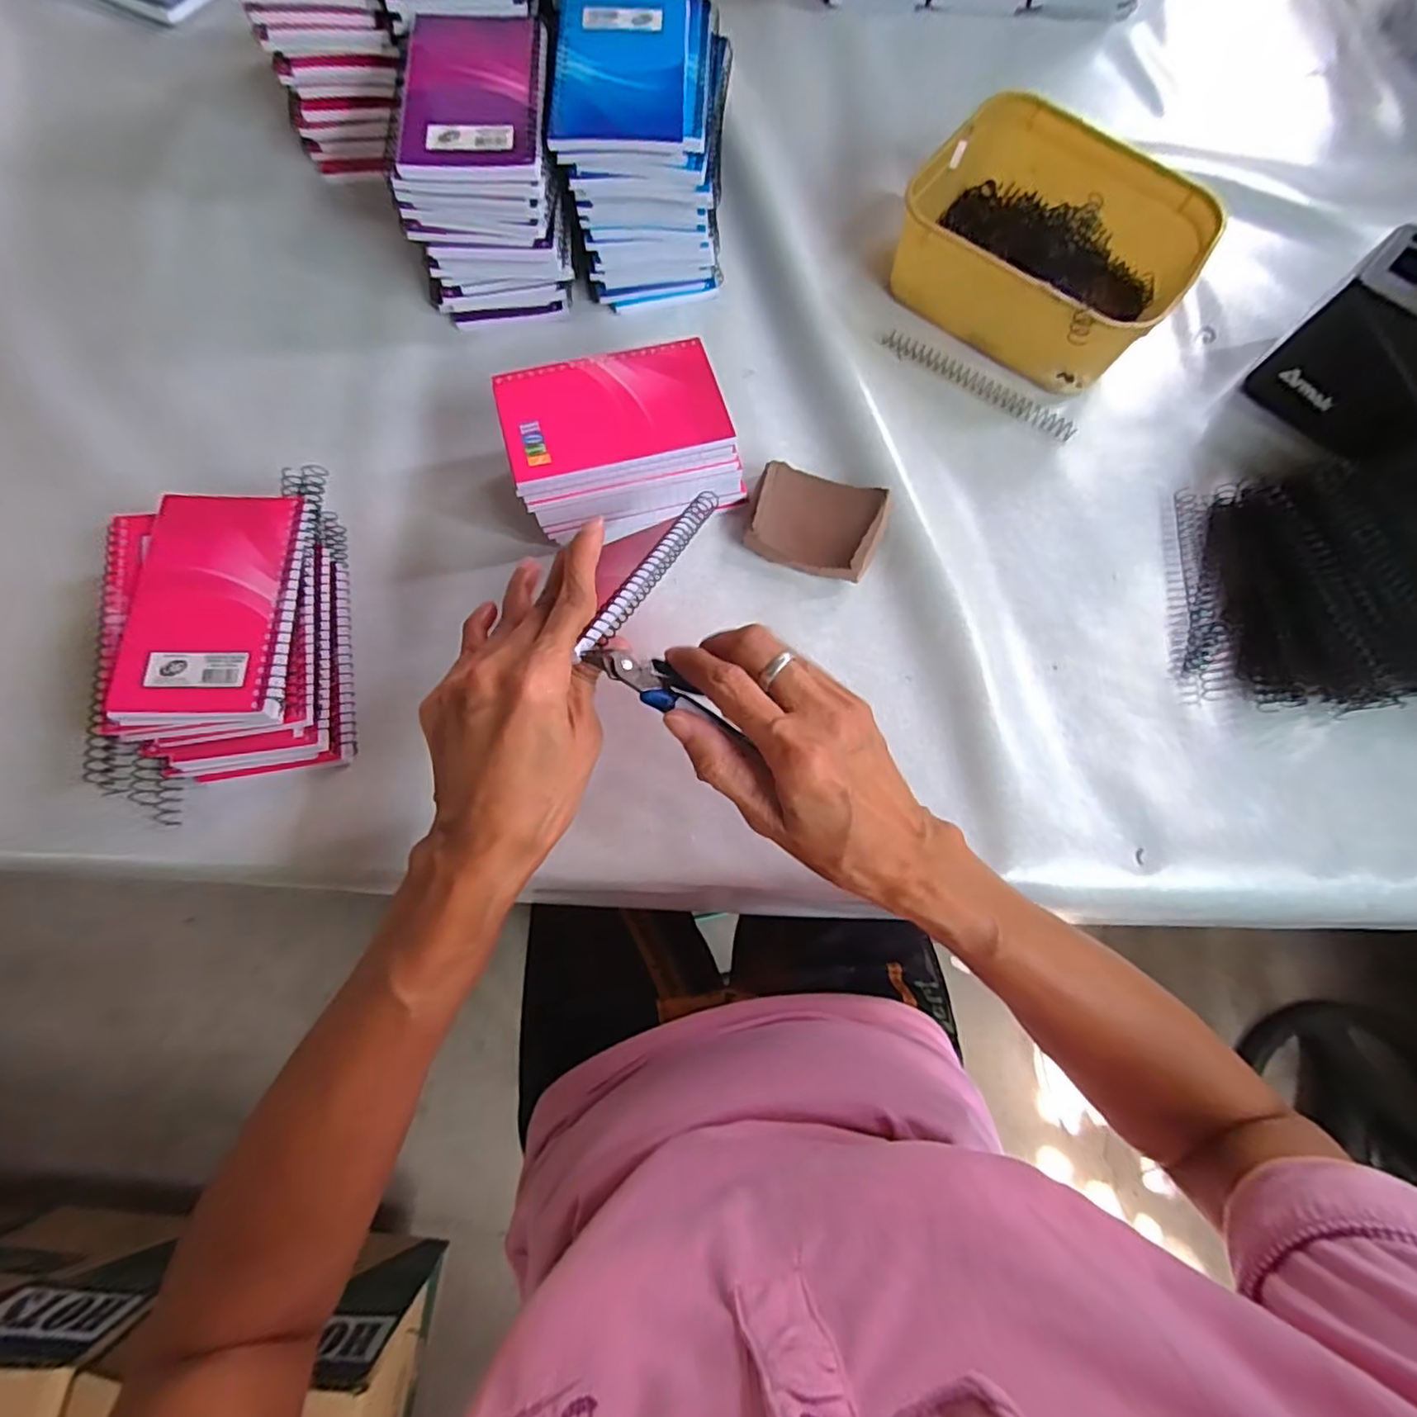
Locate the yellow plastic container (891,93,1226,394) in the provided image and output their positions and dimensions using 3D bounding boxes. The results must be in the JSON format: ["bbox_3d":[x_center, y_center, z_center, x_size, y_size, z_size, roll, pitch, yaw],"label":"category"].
[{"bbox_3d":[0.244,-0.342,0.471,0.191,0.059,0.174,35,76,8],"label":"yellow plastic container"}]

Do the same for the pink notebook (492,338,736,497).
[{"bbox_3d":[-0.056,-0.178,0.380,0.129,0.009,0.079,-17,76,-6],"label":"pink notebook"}]

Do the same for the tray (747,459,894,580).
[{"bbox_3d":[0.069,-0.122,0.422,0.084,0.022,0.067,23,75,5],"label":"tray"}]

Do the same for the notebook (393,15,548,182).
[{"bbox_3d":[-0.143,-0.383,0.396,0.084,0.012,0.135,-1,74,-4],"label":"notebook"}]

